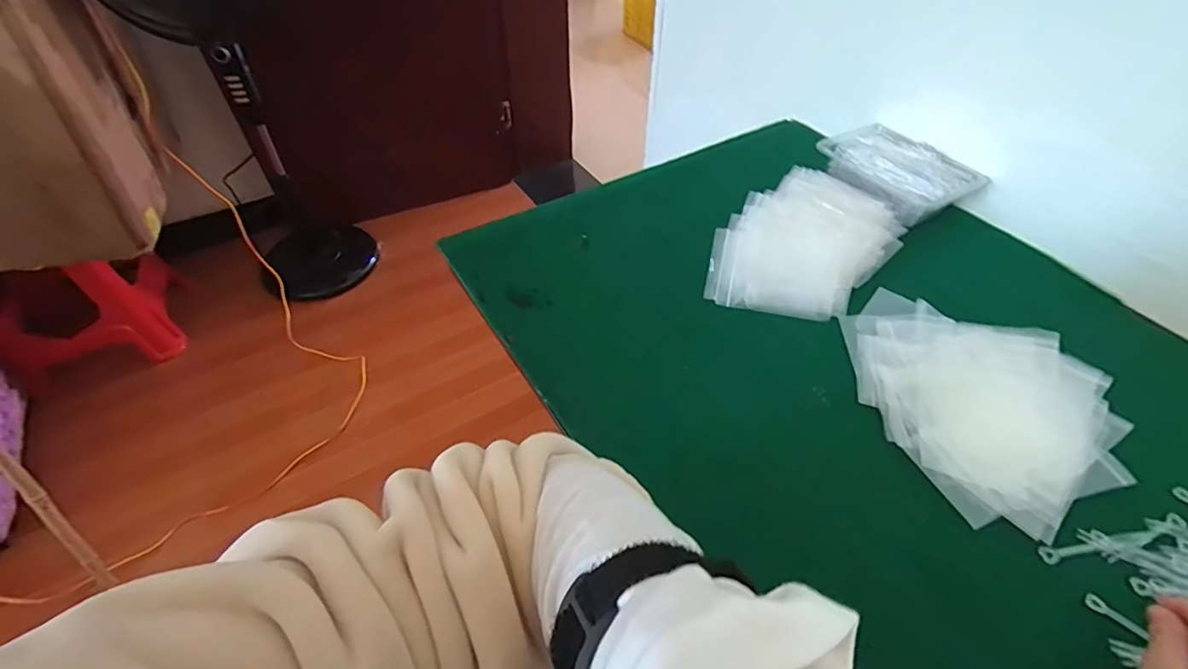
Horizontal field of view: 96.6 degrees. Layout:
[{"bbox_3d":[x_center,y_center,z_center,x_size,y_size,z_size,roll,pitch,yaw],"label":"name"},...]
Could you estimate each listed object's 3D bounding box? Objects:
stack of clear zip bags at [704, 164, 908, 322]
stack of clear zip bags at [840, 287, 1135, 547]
[{"bbox_3d":[0.245,-0.103,0.616,0.154,0.060,0.234,35,57,27],"label":"stack of clear zip bags"},{"bbox_3d":[0.354,0.046,0.502,0.201,0.030,0.248,-20,51,-17],"label":"stack of clear zip bags"}]

